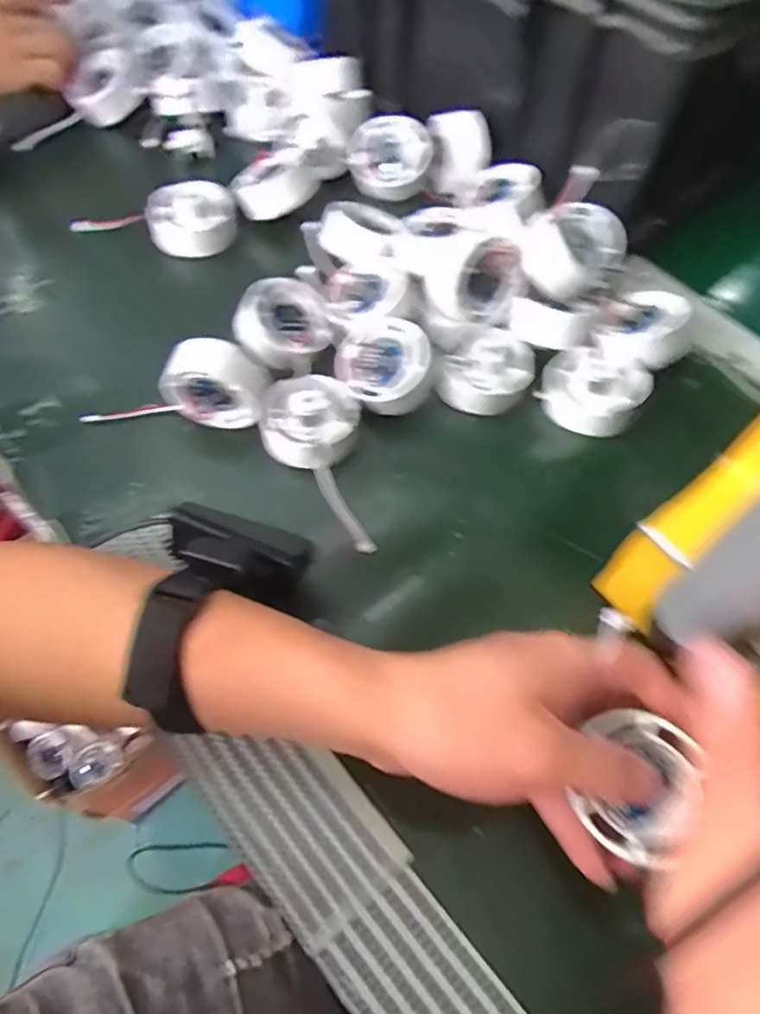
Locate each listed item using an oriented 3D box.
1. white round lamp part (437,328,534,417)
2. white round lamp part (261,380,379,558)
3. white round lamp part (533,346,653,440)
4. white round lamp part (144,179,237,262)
[{"bbox_3d":[0.071,-0.088,0.412,0.052,0.030,0.056,0,61,-1],"label":"white round lamp part"},{"bbox_3d":[-0.037,-0.028,0.378,0.058,0.033,0.112,-7,62,-4],"label":"white round lamp part"},{"bbox_3d":[0.134,-0.074,0.405,0.058,0.031,0.057,0,61,-1],"label":"white round lamp part"},{"bbox_3d":[-0.143,-0.220,0.496,0.055,0.044,0.055,41,68,19],"label":"white round lamp part"}]

